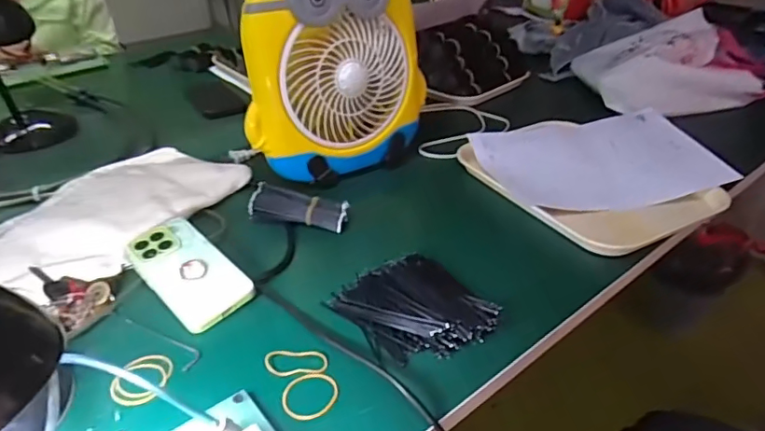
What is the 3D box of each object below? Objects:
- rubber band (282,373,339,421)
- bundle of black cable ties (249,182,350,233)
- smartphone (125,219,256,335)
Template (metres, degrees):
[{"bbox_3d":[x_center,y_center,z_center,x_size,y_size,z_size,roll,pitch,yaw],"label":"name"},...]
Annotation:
[{"bbox_3d":[-0.059,0.147,0.433,0.047,0.004,0.042,-18,37,-23],"label":"rubber band"},{"bbox_3d":[-0.103,-0.011,0.646,0.116,0.025,0.046,10,35,15],"label":"bundle of black cable ties"},{"bbox_3d":[-0.204,0.054,0.548,0.074,0.011,0.152,-37,56,-26],"label":"smartphone"}]

